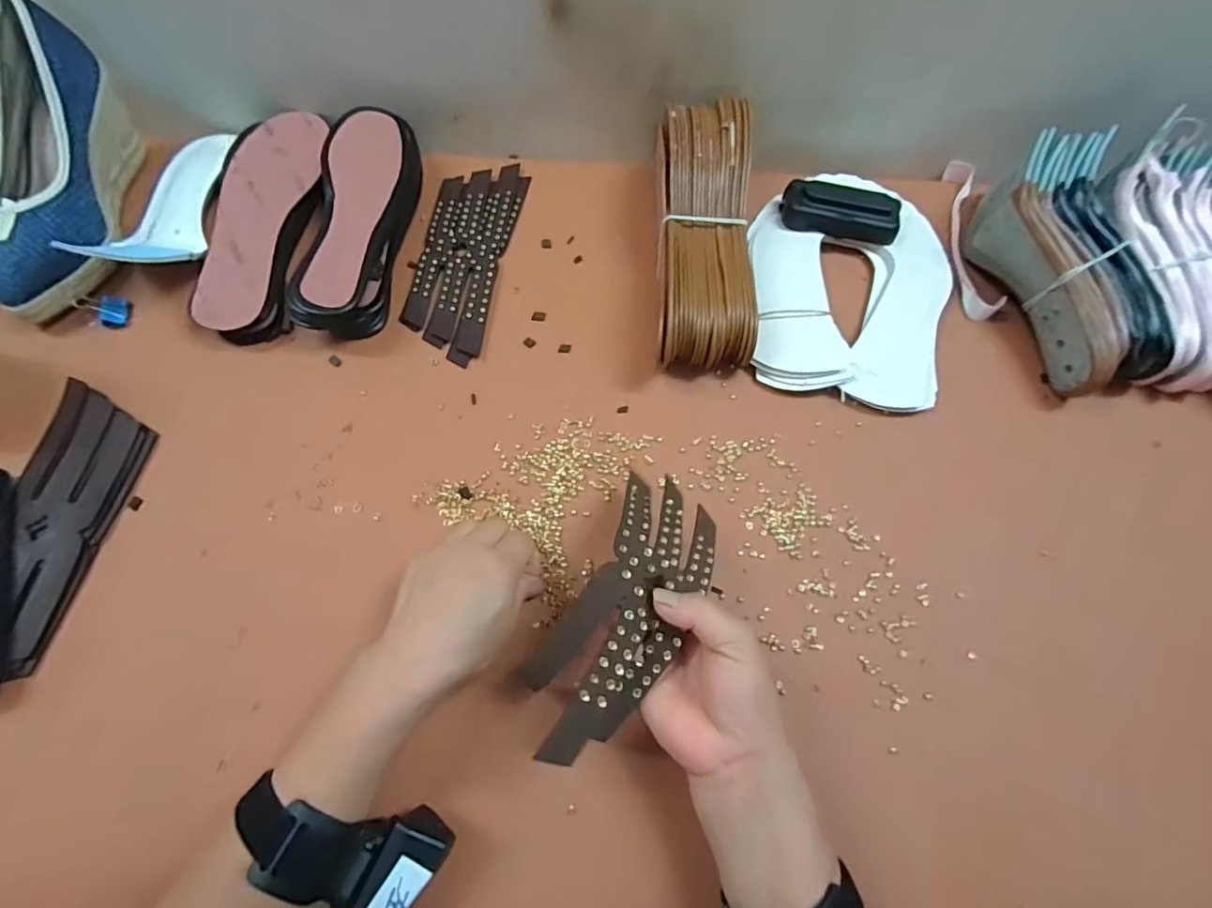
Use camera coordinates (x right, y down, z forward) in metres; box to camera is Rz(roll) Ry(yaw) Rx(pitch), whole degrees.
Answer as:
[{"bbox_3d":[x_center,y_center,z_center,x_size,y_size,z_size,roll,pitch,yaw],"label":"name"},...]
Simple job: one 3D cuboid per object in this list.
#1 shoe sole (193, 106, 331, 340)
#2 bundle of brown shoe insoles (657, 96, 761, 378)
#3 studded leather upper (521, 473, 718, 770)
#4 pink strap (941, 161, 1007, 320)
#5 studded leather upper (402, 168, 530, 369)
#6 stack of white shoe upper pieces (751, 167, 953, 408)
[{"bbox_3d":[-0.305,-0.210,0.493,0.083,0.027,0.238,-1,66,-4],"label":"shoe sole"},{"bbox_3d":[0.083,-0.189,0.477,0.078,0.075,0.231,2,66,-2],"label":"bundle of brown shoe insoles"},{"bbox_3d":[0.015,0.086,0.322,0.075,0.052,0.178,28,62,8],"label":"studded leather upper"},{"bbox_3d":[0.365,-0.214,0.549,0.032,0.020,0.192,6,66,0],"label":"pink strap"},{"bbox_3d":[-0.131,-0.187,0.506,0.076,0.006,0.223,10,66,1],"label":"studded leather upper"},{"bbox_3d":[0.224,-0.166,0.508,0.183,0.021,0.266,20,66,6],"label":"stack of white shoe upper pieces"}]

